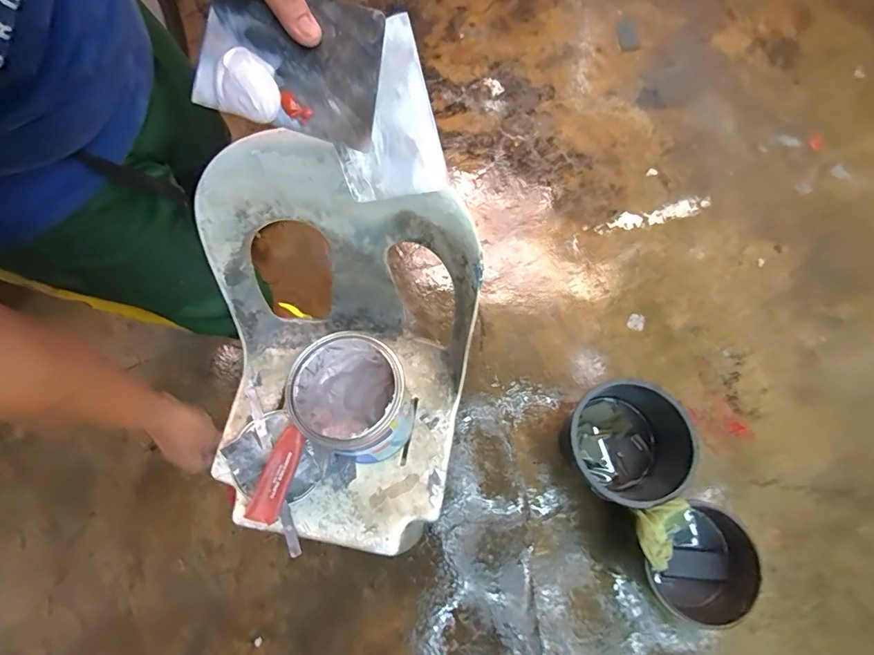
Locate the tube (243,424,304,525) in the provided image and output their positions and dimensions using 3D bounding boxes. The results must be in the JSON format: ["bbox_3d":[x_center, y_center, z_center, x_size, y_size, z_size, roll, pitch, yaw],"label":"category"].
[{"bbox_3d":[-0.264,0.243,0.730,0.049,0.020,0.154,18,79,3],"label":"tube"}]

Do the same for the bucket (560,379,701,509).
[{"bbox_3d":[0.426,0.278,1.054,0.244,0.234,0.256,0,79,0],"label":"bucket"}]

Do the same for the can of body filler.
[{"bbox_3d":[-0.119,0.115,0.701,0.190,0.205,0.165,44,82,8],"label":"can of body filler"}]

